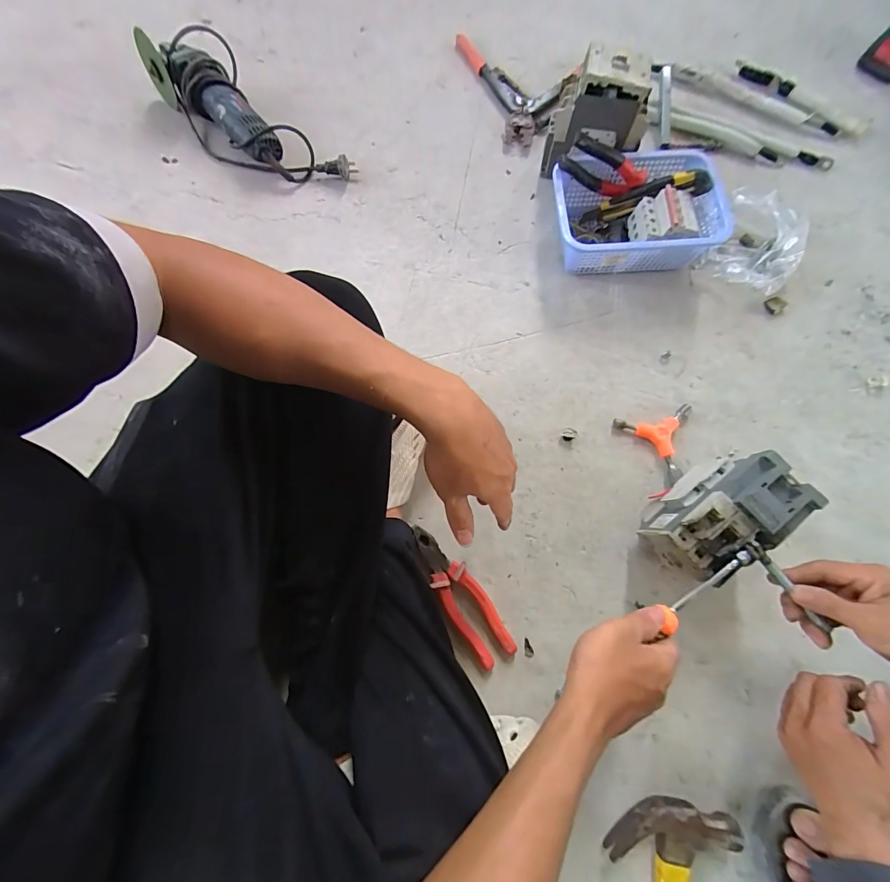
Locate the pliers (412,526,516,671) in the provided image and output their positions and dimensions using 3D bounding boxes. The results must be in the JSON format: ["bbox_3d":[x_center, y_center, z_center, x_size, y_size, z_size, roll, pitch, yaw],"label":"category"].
[{"bbox_3d":[0.017,0.184,0.495,0.050,0.022,0.179,-33,76,-8],"label":"pliers"}]

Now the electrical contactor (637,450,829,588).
[{"bbox_3d":[0.295,0.091,0.455,0.131,0.141,0.095,-33,78,-9],"label":"electrical contactor"}]

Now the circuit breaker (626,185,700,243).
[{"bbox_3d":[0.311,-0.309,0.581,0.082,0.058,0.081,-1,75,-1],"label":"circuit breaker"}]

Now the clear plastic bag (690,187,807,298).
[{"bbox_3d":[0.459,-0.295,0.603,0.128,0.065,0.106,22,75,7],"label":"clear plastic bag"}]

